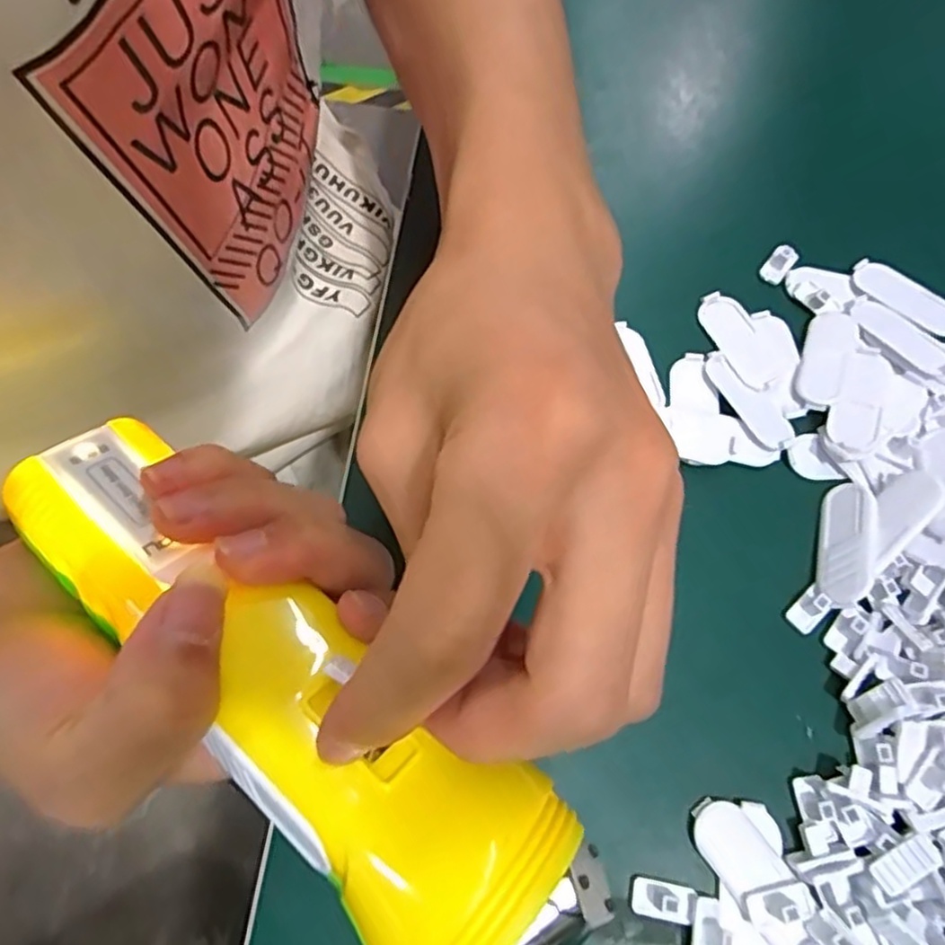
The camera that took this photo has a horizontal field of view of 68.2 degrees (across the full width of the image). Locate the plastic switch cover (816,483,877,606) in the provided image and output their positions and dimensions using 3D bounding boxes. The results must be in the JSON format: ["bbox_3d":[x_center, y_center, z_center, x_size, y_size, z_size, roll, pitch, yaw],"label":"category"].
[{"bbox_3d":[0.139,0.025,0.259,0.016,0.012,0.048,13,67,4],"label":"plastic switch cover"}]

